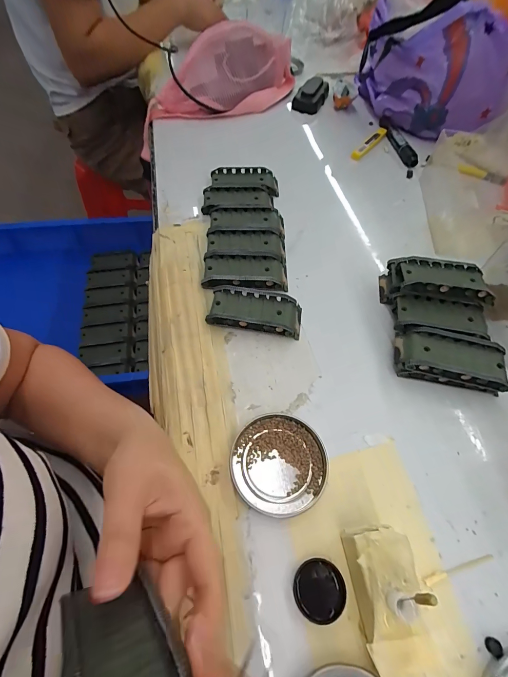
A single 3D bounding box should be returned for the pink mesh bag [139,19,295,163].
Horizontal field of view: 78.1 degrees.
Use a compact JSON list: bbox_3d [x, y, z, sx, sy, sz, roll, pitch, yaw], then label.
[{"bbox_3d":[-0.062,-0.473,0.569,0.318,0.111,0.145,-13,61,-12],"label":"pink mesh bag"}]

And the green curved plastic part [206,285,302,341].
[{"bbox_3d":[0.003,-0.032,0.334,0.096,0.019,0.047,8,60,3],"label":"green curved plastic part"}]

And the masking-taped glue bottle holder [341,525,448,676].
[{"bbox_3d":[0.085,0.173,0.204,0.040,0.041,0.085,-7,60,-6],"label":"masking-taped glue bottle holder"}]

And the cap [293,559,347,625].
[{"bbox_3d":[0.046,0.177,0.220,0.035,0.004,0.035,1,60,-1],"label":"cap"}]

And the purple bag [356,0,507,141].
[{"bbox_3d":[0.293,-0.436,0.503,0.241,0.149,0.102,25,62,12],"label":"purple bag"}]

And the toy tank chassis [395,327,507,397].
[{"bbox_3d":[0.189,0.020,0.304,0.096,0.035,0.046,14,60,7],"label":"toy tank chassis"}]

